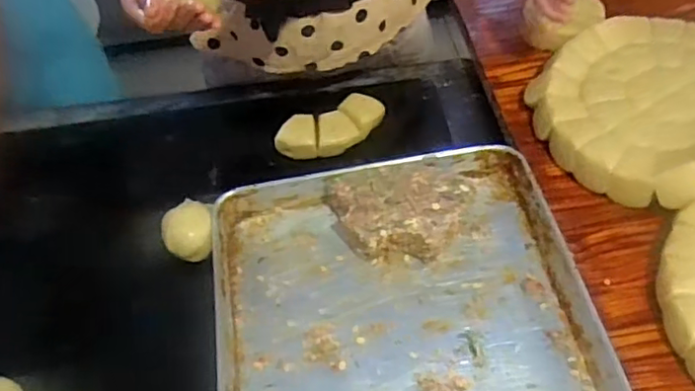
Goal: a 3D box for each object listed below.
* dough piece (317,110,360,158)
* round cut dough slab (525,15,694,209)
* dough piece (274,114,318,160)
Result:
[{"bbox_3d":[-0.013,-0.089,0.876,0.056,0.024,0.070,-2,52,0],"label":"dough piece"},{"bbox_3d":[0.406,-0.122,0.790,0.297,0.097,0.294,0,52,1],"label":"round cut dough slab"},{"bbox_3d":[-0.074,-0.083,0.884,0.058,0.033,0.065,-4,52,-2],"label":"dough piece"}]

